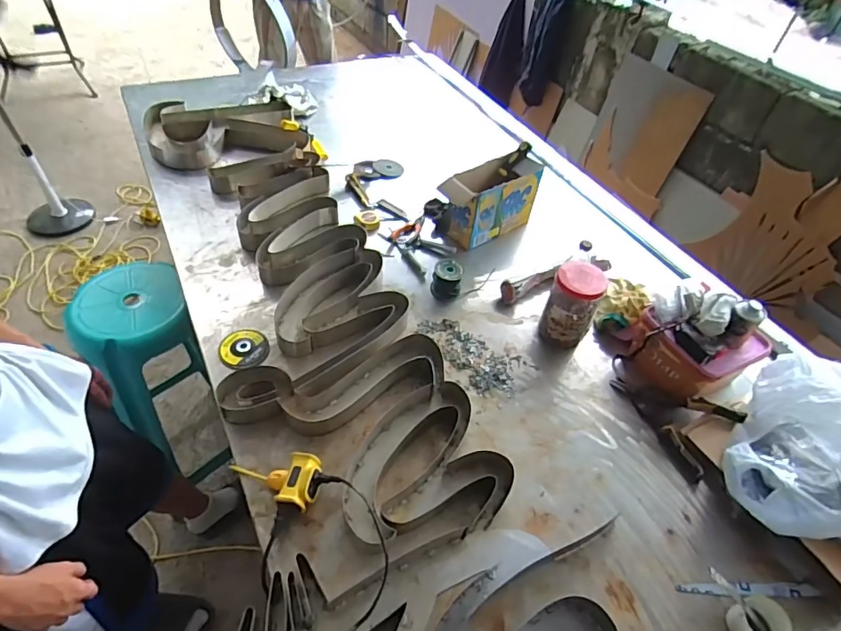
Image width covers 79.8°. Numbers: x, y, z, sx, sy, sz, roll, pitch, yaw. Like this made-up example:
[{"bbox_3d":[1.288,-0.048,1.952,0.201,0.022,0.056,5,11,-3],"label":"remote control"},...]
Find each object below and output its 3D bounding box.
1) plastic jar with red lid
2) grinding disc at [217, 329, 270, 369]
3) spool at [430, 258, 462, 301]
[{"bbox_3d":[0.322,-0.021,1.075,0.103,0.171,0.110,23,50,14],"label":"plastic jar with red lid"},{"bbox_3d":[-0.360,0.066,1.025,0.095,0.010,0.096,3,48,-3],"label":"grinding disc"},{"bbox_3d":[0.061,-0.080,1.164,0.064,0.075,0.081,11,48,4],"label":"spool"}]

